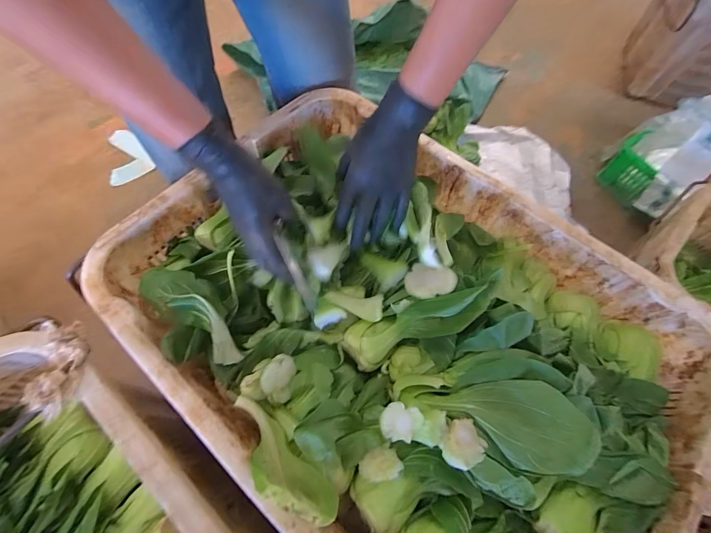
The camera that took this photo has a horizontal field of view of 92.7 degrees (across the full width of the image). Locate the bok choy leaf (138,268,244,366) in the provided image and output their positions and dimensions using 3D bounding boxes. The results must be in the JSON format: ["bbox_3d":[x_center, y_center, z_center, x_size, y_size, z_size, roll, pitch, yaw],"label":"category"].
[{"bbox_3d":[-0.192,0.049,0.410,0.154,0.046,0.057,37,67,14],"label":"bok choy leaf"}]

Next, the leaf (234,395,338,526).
[{"bbox_3d":[-0.076,0.191,0.335,0.047,0.051,0.145,-39,57,-20],"label":"leaf"}]

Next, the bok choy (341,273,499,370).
[{"bbox_3d":[0.081,0.061,0.395,0.198,0.047,0.056,-23,67,3],"label":"bok choy"}]

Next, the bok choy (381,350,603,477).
[{"bbox_3d":[0.132,0.135,0.350,0.191,0.044,0.113,11,64,2],"label":"bok choy"}]

